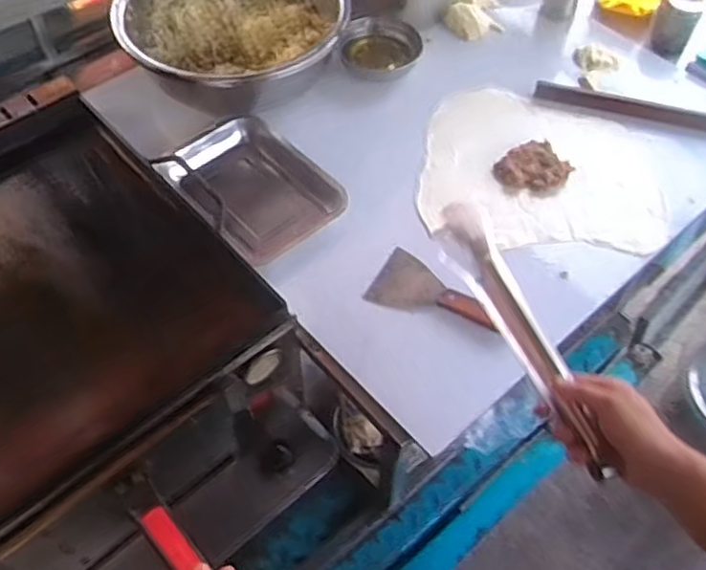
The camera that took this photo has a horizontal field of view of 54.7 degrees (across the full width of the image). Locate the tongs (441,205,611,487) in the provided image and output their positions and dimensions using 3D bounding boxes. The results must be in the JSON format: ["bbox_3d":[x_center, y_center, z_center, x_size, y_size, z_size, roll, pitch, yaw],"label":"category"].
[{"bbox_3d":[0.163,0.041,0.678,0.044,0.054,0.319,-15,56,-14],"label":"tongs"}]

